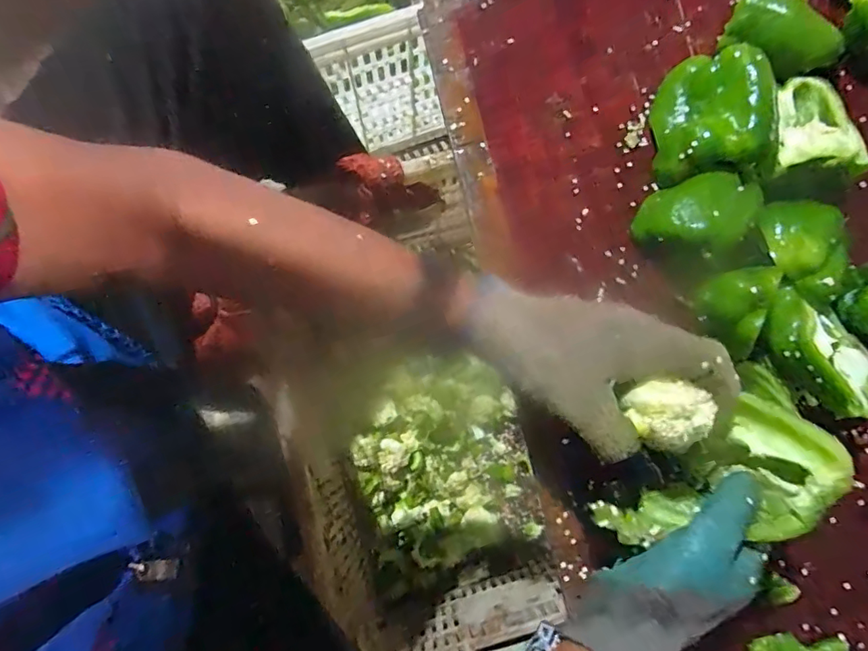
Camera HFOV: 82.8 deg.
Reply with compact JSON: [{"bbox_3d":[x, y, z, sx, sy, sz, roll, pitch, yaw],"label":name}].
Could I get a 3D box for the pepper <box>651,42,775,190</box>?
[{"bbox_3d":[0.238,-0.180,0.423,0.081,0.069,0.116,9,80,1],"label":"pepper"}]

